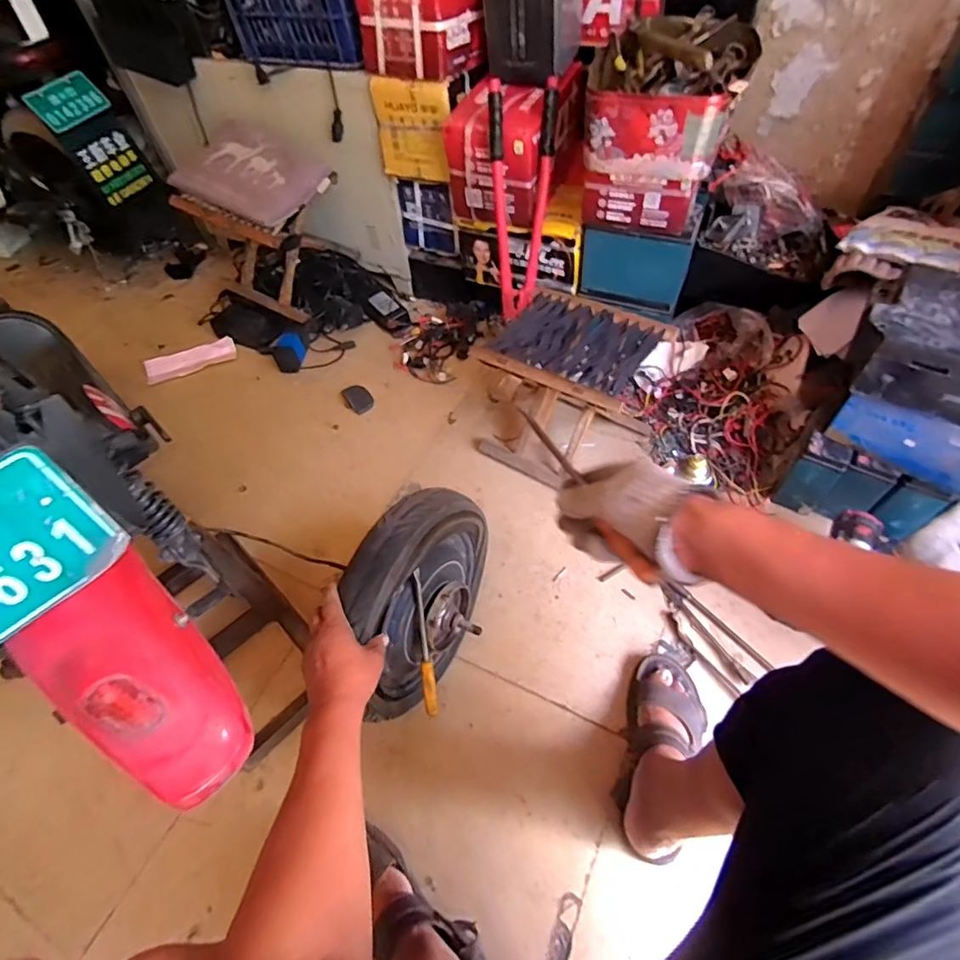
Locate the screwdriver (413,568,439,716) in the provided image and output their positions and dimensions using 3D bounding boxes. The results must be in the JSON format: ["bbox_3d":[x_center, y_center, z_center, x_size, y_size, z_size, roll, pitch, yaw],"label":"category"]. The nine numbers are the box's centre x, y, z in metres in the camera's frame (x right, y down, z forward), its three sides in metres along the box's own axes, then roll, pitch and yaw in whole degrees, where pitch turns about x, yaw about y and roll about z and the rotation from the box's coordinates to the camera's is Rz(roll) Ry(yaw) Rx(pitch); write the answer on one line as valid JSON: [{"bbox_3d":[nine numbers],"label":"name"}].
[{"bbox_3d":[-0.079,0.237,0.742,0.019,0.237,0.018,-3,18,3],"label":"screwdriver"}]

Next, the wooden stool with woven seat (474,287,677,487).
[{"bbox_3d":[0.175,-0.180,1.081,0.300,0.311,0.249,24,61,21],"label":"wooden stool with woven seat"}]

